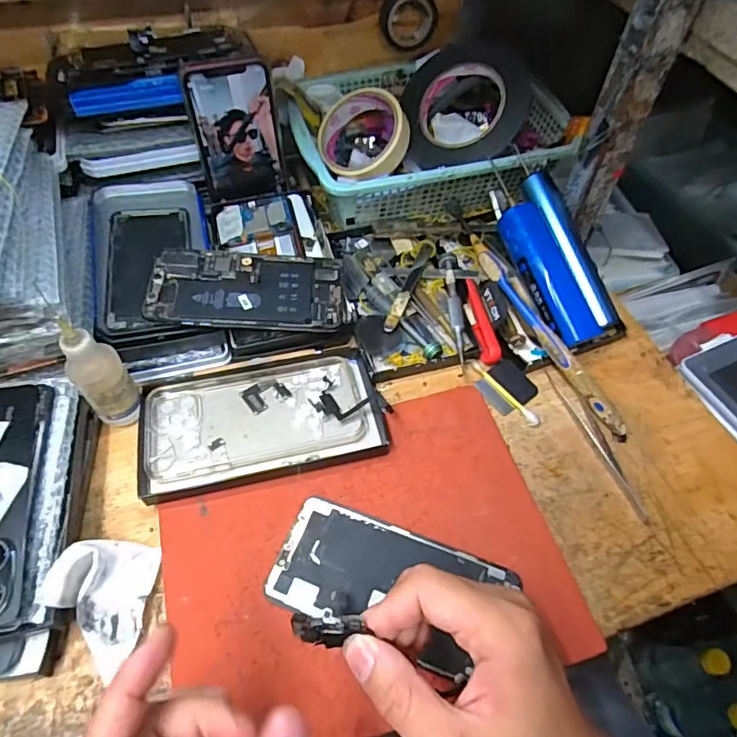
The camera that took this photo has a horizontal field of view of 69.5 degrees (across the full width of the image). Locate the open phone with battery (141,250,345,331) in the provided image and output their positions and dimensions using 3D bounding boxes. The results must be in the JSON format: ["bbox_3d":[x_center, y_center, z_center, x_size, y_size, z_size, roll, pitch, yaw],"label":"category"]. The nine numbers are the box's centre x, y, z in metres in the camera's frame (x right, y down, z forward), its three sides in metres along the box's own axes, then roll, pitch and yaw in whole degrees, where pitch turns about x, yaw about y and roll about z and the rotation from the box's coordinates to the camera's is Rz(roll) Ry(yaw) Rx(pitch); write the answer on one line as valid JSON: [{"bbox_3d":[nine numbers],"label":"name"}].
[{"bbox_3d":[-0.100,-0.066,0.441,0.157,0.005,0.076,1,59,-6],"label":"open phone with battery"}]

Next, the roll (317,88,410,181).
[{"bbox_3d":[-0.005,-0.233,0.535,0.089,0.026,0.089,-1,88,23],"label":"roll"}]

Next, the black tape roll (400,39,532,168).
[{"bbox_3d":[0.097,-0.256,0.520,0.120,0.028,0.120,-2,86,26],"label":"black tape roll"}]

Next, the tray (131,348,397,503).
[{"bbox_3d":[-0.082,0.038,0.415,0.181,0.014,0.102,-11,56,-9],"label":"tray"}]

